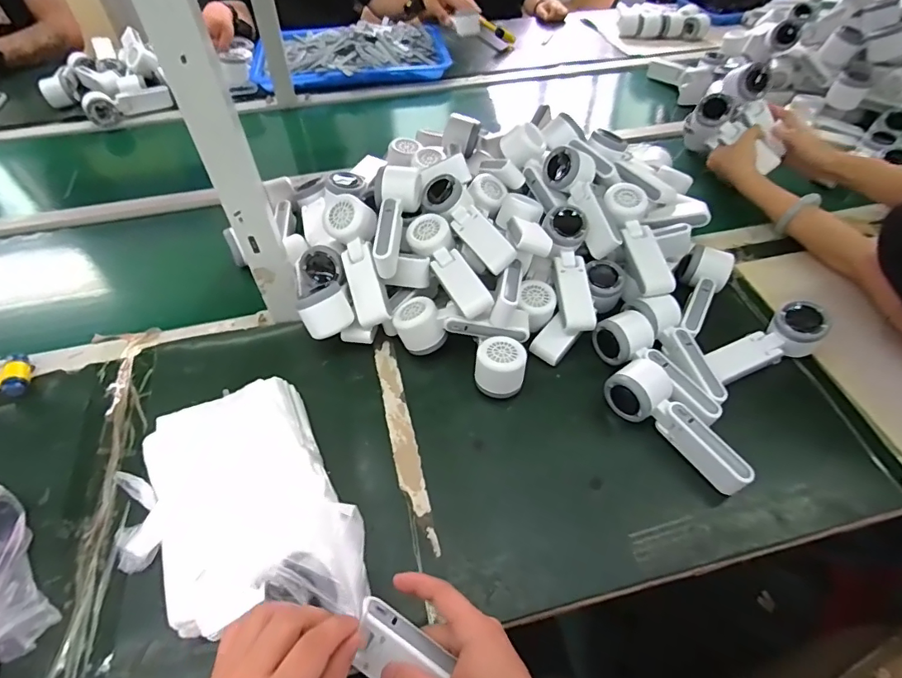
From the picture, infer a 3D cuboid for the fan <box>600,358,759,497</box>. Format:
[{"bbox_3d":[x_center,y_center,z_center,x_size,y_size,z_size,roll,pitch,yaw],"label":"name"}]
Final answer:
[{"bbox_3d":[0.253,0.094,0.537,0.069,0.050,0.166,-37,60,-26],"label":"fan"}]

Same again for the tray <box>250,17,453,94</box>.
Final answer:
[{"bbox_3d":[-0.245,-0.719,1.192,0.475,0.063,0.298,-8,51,-6],"label":"tray"}]

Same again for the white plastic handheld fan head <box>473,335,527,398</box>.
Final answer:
[{"bbox_3d":[0.059,0.036,0.577,0.059,0.056,0.062,7,51,6],"label":"white plastic handheld fan head"}]

